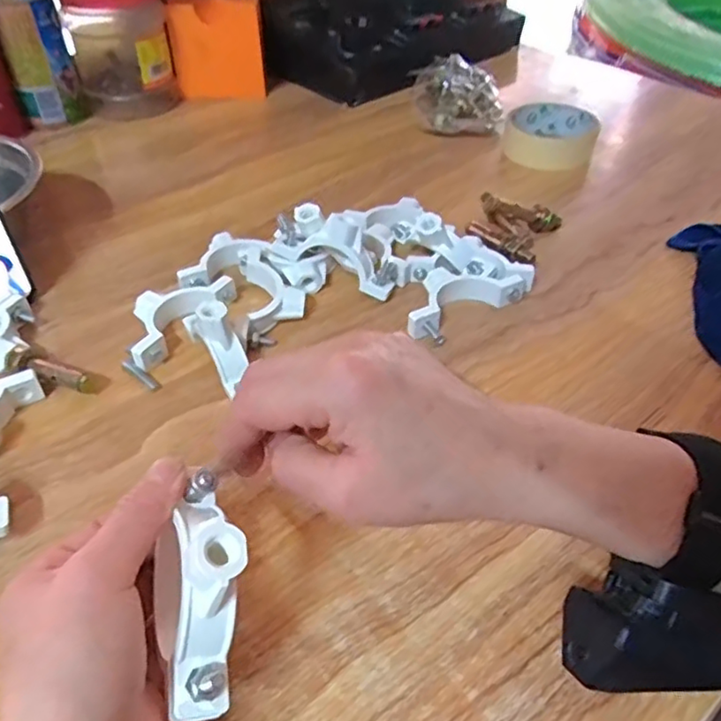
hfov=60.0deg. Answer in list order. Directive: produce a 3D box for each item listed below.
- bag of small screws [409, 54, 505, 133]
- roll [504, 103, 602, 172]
[{"bbox_3d":[0.104,-0.291,0.670,0.085,0.035,0.148,0,44,-1],"label":"bag of small screws"},{"bbox_3d":[0.182,-0.219,0.604,0.085,0.029,0.096,16,46,15],"label":"roll"}]

